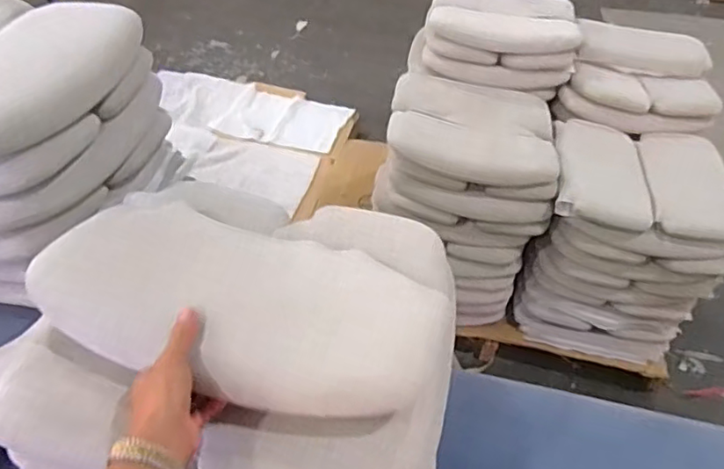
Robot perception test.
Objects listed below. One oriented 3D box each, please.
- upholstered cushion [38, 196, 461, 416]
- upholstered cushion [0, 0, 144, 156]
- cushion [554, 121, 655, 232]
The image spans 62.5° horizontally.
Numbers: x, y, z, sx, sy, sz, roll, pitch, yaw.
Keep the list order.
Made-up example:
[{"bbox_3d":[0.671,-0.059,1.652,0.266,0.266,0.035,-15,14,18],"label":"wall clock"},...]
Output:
[{"bbox_3d":[-0.129,0.072,0.647,0.432,0.076,0.233,16,41,15],"label":"upholstered cushion"},{"bbox_3d":[-0.490,-0.229,0.843,0.222,0.093,0.375,8,41,4],"label":"upholstered cushion"},{"bbox_3d":[0.640,-0.172,1.623,0.233,0.085,0.400,8,40,5],"label":"cushion"}]

